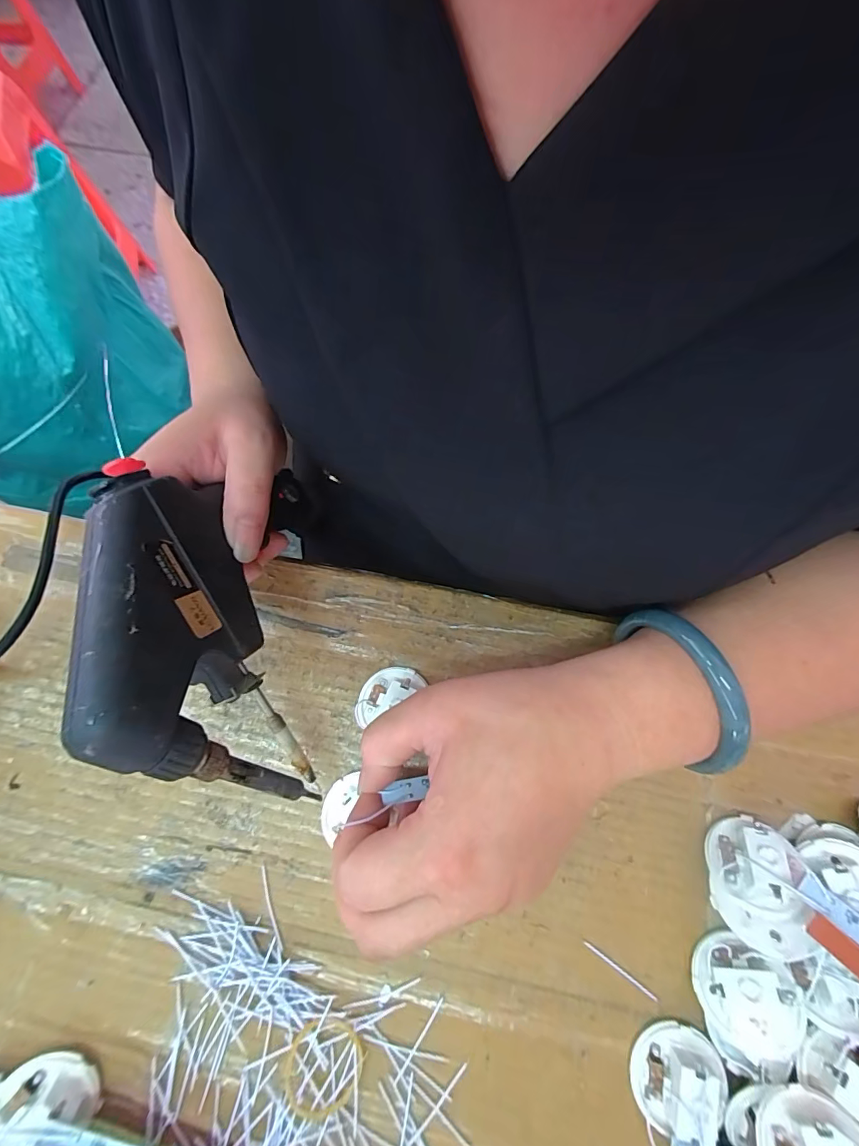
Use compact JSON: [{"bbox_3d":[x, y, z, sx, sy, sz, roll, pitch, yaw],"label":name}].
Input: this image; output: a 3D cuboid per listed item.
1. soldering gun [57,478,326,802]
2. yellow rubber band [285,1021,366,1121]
[{"bbox_3d":[-0.099,0.025,0.175,0.040,0.079,0.124,-29,67,22],"label":"soldering gun"},{"bbox_3d":[-0.045,0.209,0.187,0.031,0.004,0.036,31,74,9],"label":"yellow rubber band"}]

